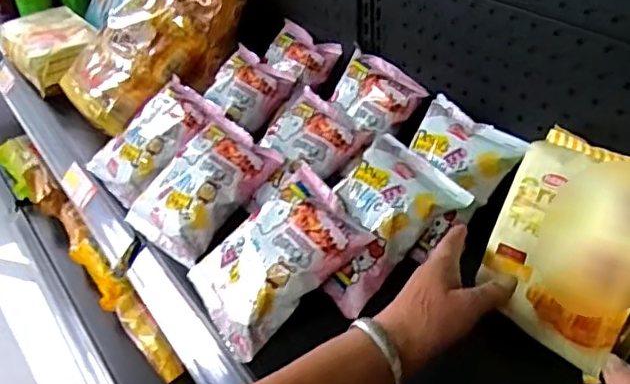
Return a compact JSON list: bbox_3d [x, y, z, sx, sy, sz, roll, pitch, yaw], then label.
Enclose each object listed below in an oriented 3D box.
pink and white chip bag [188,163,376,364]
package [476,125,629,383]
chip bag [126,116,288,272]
[{"bbox_3d":[-0.045,0.062,0.595,0.169,0.039,0.128,-45,48,1],"label":"pink and white chip bag"},{"bbox_3d":[0.234,0.051,0.540,0.142,0.185,0.059,31,14,37],"label":"package"},{"bbox_3d":[-0.133,-0.001,0.706,0.135,0.069,0.169,37,95,38],"label":"chip bag"}]

